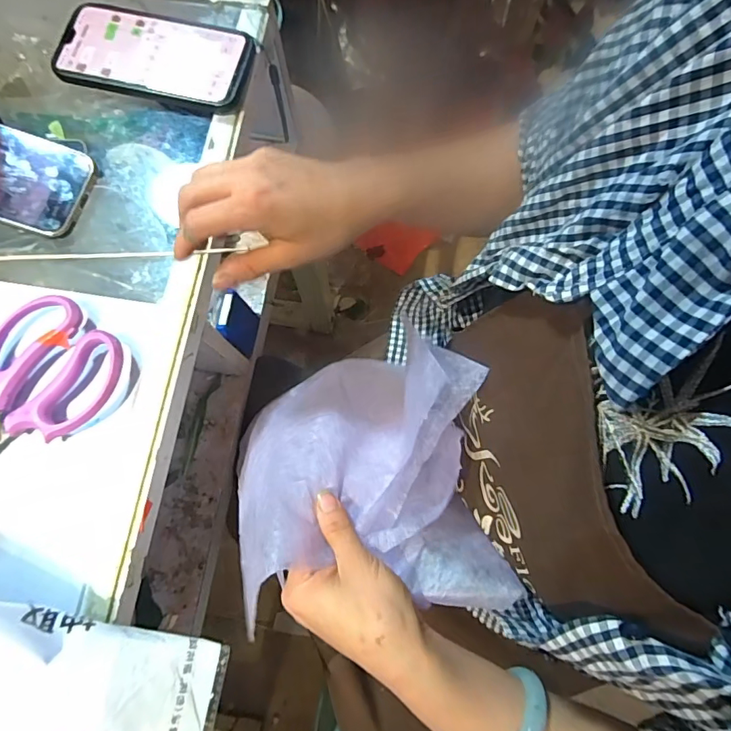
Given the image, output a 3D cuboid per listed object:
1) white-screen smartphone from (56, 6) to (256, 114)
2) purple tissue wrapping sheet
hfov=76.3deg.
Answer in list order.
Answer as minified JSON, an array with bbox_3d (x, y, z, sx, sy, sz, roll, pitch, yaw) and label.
[{"bbox_3d":[-0.176,-0.259,0.391,0.157,0.015,0.077,13,77,2],"label":"white-screen smartphone"},{"bbox_3d":[-0.011,0.077,0.349,0.179,0.140,0.184,-7,77,-3],"label":"purple tissue wrapping sheet"}]

